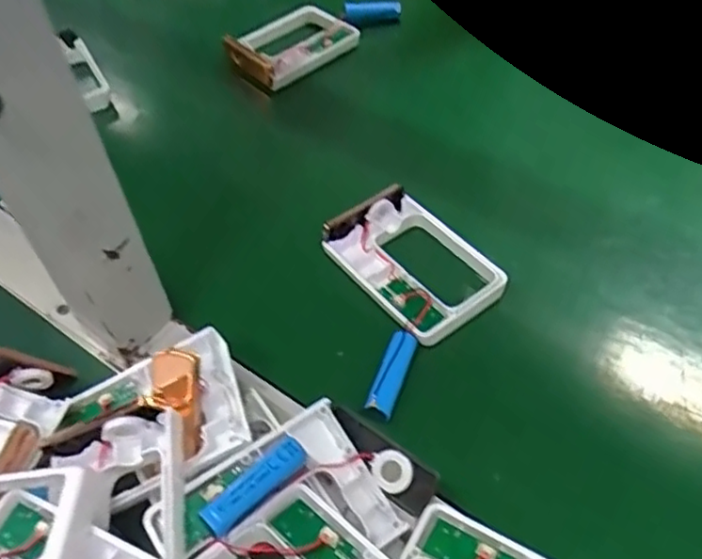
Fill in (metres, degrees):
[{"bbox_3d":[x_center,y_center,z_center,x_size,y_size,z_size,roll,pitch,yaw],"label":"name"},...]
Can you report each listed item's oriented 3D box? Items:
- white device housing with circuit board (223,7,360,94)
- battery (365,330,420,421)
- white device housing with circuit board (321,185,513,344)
[{"bbox_3d":[-0.052,-0.198,0.556,0.099,0.023,0.069,-35,56,-22],"label":"white device housing with circuit board"},{"bbox_3d":[0.022,0.049,0.353,0.014,0.012,0.048,15,54,17],"label":"battery"},{"bbox_3d":[0.037,-0.011,0.397,0.073,0.021,0.098,-34,56,-21],"label":"white device housing with circuit board"}]

